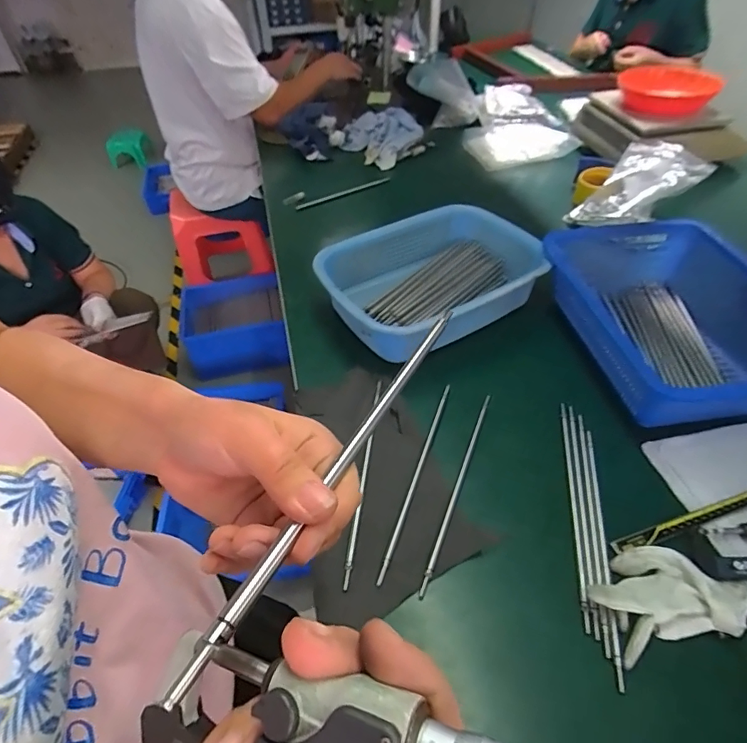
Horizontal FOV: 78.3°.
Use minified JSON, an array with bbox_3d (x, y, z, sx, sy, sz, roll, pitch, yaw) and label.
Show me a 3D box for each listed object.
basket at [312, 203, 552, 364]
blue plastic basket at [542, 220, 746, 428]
[{"bbox_3d":[0.099,-0.150,0.752,0.349,0.095,0.244,-24,51,-19],"label":"basket"},{"bbox_3d":[0.413,-0.077,0.644,0.259,0.099,0.356,-7,47,-4],"label":"blue plastic basket"}]

